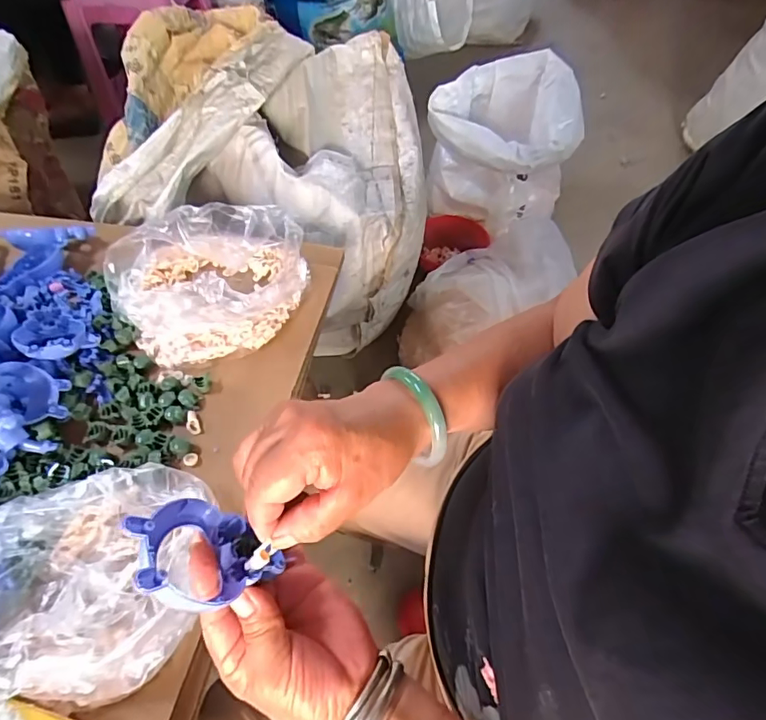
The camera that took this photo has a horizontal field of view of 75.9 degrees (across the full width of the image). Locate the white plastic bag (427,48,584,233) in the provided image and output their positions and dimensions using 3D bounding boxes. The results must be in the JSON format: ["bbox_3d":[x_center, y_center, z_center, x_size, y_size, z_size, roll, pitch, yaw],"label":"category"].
[{"bbox_3d":[0.285,-0.506,1.165,0.322,0.296,0.242,19,57,16],"label":"white plastic bag"}]

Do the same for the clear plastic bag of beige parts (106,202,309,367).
[{"bbox_3d":[-0.188,-0.094,0.529,0.204,0.077,0.160,-10,54,-5],"label":"clear plastic bag of beige parts"}]

